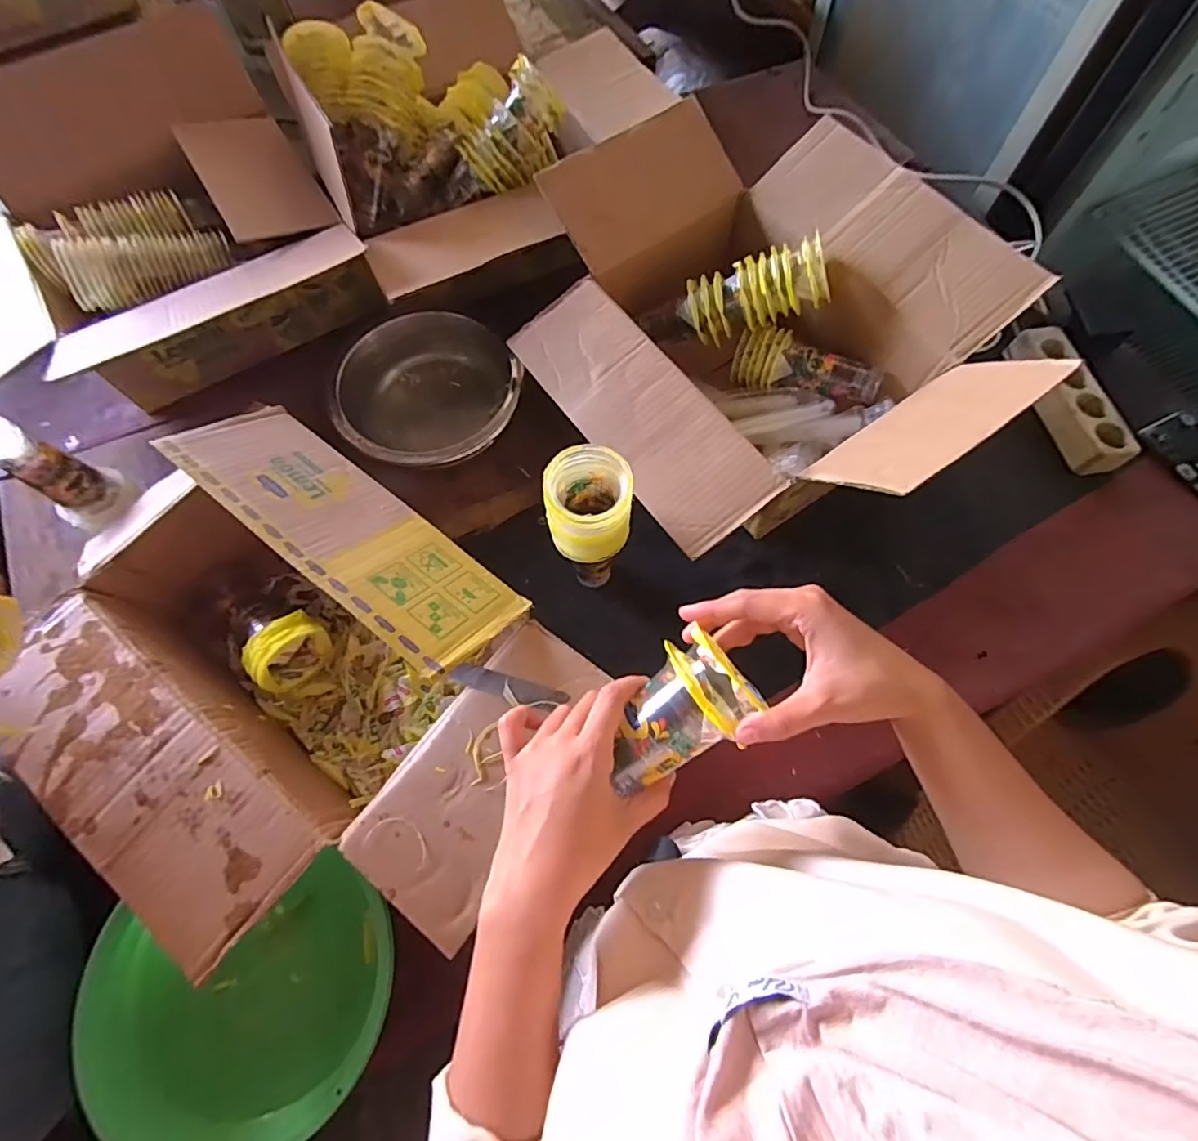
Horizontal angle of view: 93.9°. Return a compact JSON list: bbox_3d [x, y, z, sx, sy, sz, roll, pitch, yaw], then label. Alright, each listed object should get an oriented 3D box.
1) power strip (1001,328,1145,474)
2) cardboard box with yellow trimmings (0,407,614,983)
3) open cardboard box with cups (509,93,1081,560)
[{"bbox_3d":[0.569,-0.209,0.671,0.055,0.039,0.204,-11,70,-6],"label":"power strip"},{"bbox_3d":[-0.257,0.105,0.487,0.451,0.169,0.351,36,73,12],"label":"cardboard box with yellow trimmings"},{"bbox_3d":[0.170,-0.265,0.622,0.449,0.190,0.493,-34,74,-13],"label":"open cardboard box with cups"}]

